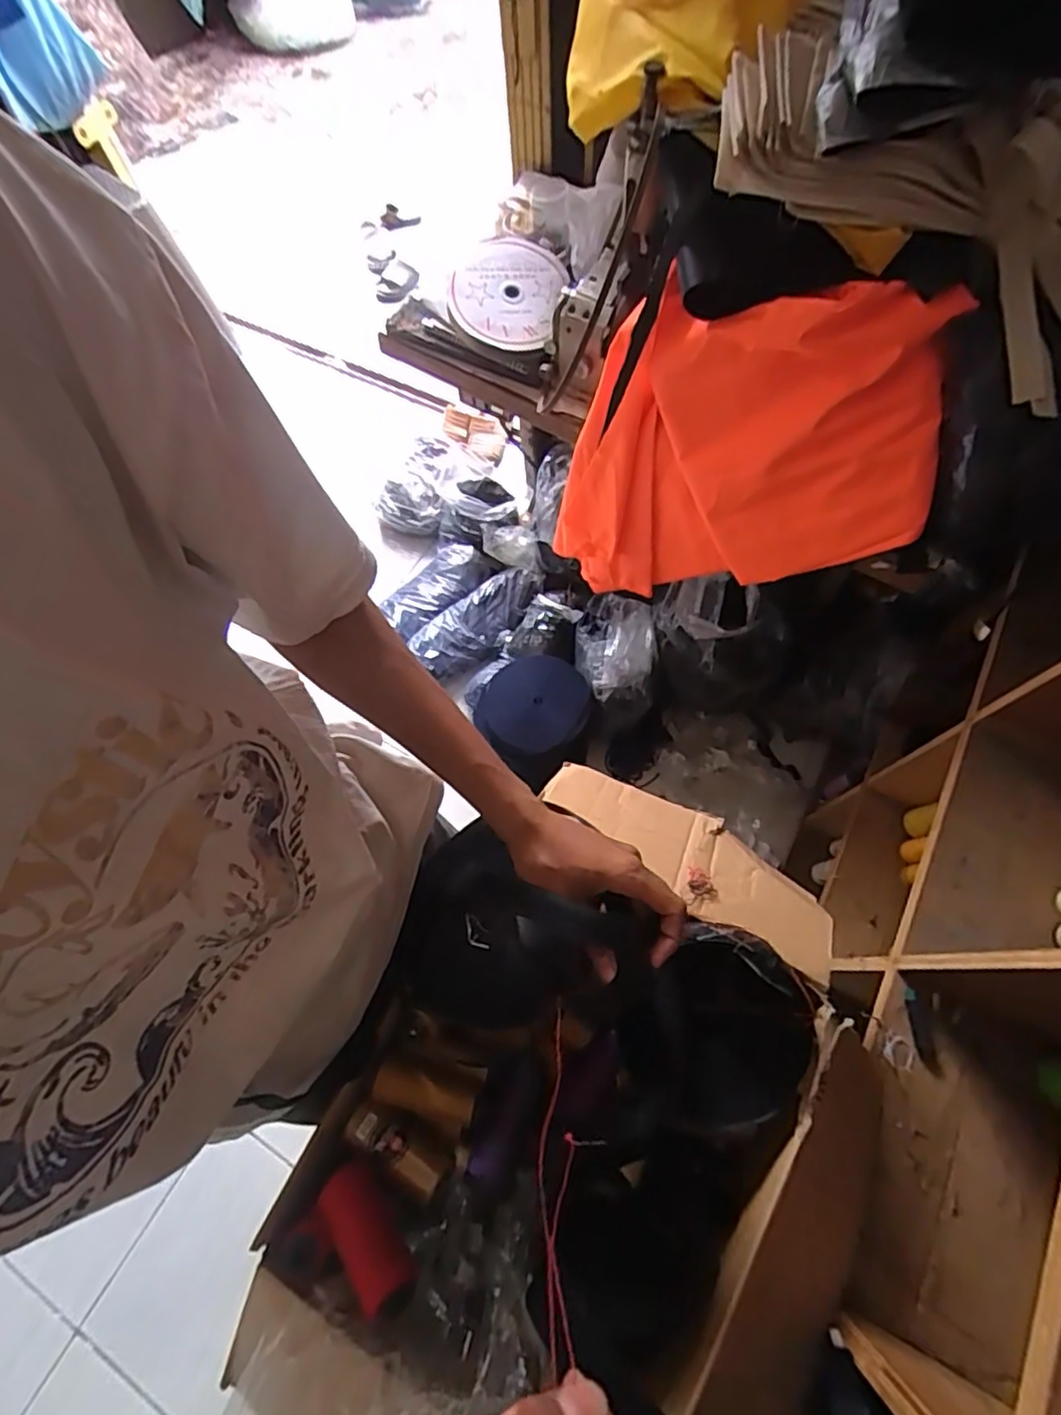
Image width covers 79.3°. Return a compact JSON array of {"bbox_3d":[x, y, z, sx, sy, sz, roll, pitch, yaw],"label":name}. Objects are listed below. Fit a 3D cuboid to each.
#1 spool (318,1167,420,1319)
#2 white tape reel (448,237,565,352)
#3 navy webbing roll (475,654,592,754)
[{"bbox_3d":[-0.144,0.468,0.567,0.047,0.040,0.111,-40,56,-13],"label":"spool"},{"bbox_3d":[-0.038,-0.657,1.010,0.170,0.035,0.188,12,91,2],"label":"white tape reel"},{"bbox_3d":[0.009,-0.008,1.381,0.226,0.053,0.214,-1,68,2],"label":"navy webbing roll"}]

